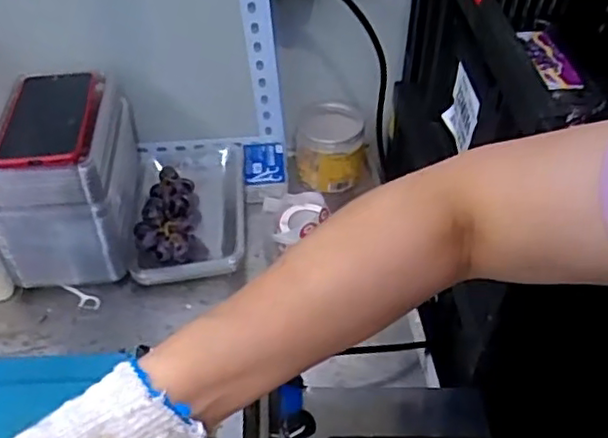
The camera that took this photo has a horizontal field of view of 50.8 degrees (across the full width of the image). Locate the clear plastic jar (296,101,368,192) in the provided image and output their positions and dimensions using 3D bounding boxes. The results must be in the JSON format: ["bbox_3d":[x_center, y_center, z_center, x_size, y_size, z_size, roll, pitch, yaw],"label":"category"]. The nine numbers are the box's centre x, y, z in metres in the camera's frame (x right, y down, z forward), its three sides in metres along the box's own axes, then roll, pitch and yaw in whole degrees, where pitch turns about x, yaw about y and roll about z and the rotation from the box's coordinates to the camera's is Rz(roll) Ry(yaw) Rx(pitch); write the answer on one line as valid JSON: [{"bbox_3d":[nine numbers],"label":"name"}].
[{"bbox_3d":[0.034,-0.083,0.809,0.091,0.083,0.086,-1,46,-1],"label":"clear plastic jar"}]

